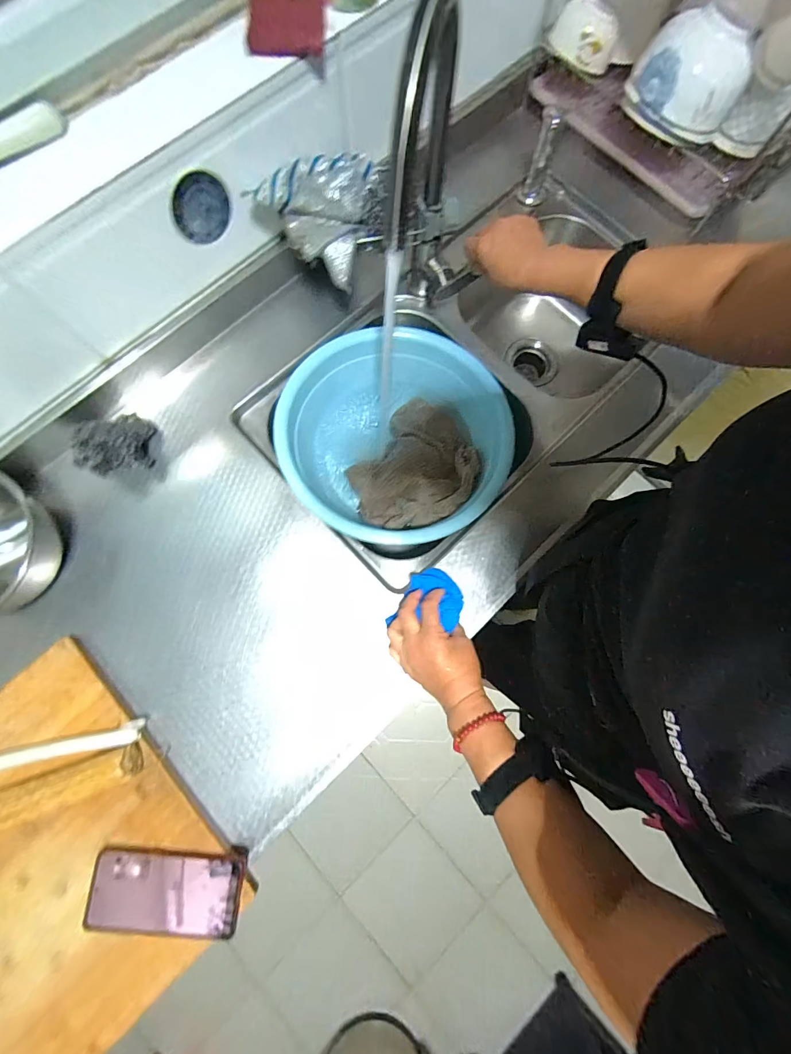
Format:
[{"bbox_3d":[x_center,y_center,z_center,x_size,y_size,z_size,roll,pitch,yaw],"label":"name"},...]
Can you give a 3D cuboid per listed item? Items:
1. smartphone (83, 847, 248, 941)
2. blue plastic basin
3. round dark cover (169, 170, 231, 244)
[{"bbox_3d":[-0.256,0.406,0.429,0.164,0.015,0.076,5,78,0],"label":"smartphone"},{"bbox_3d":[-0.002,-0.135,0.628,0.343,0.111,0.332,0,78,-1],"label":"blue plastic basin"},{"bbox_3d":[-0.237,-0.391,0.476,0.072,0.077,0.007,-43,82,-9],"label":"round dark cover"}]

